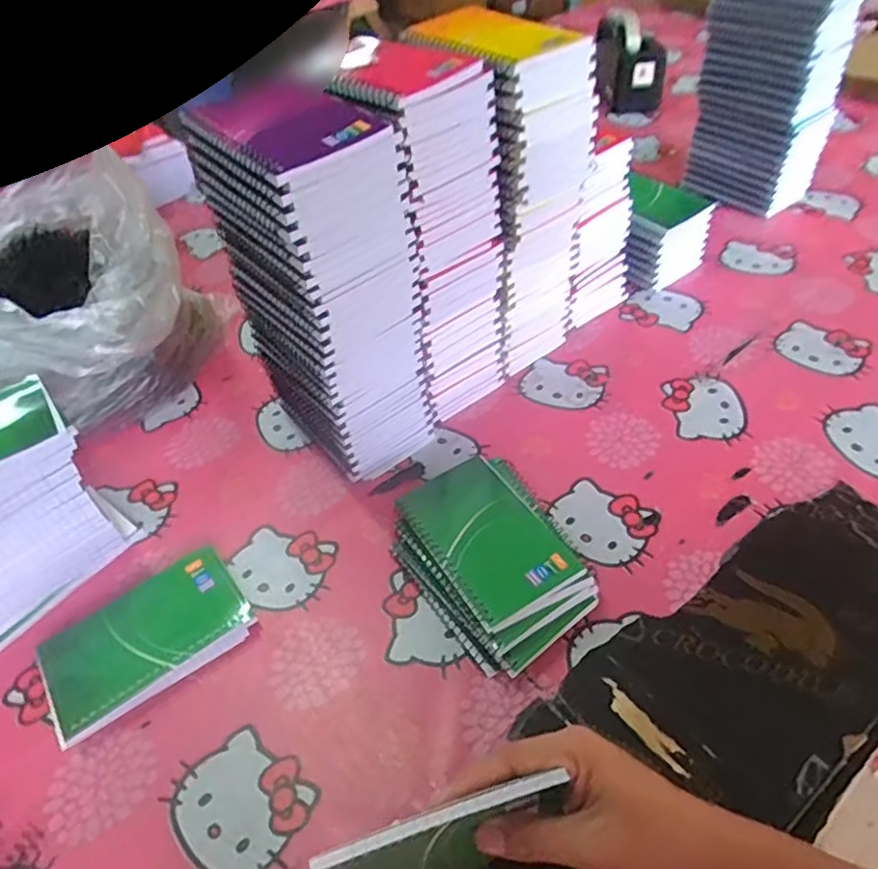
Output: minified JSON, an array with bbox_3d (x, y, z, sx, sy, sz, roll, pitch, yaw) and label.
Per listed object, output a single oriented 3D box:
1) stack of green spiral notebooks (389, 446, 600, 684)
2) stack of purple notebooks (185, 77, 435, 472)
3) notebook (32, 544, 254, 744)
[{"bbox_3d":[0.038,0.085,0.480,0.110,0.047,0.154,-29,51,-21],"label":"stack of green spiral notebooks"},{"bbox_3d":[-0.091,-0.101,0.517,0.102,0.288,0.152,-36,53,-26],"label":"stack of purple notebooks"},{"bbox_3d":[-0.209,0.146,0.466,0.138,0.019,0.084,-29,51,-21],"label":"notebook"}]

